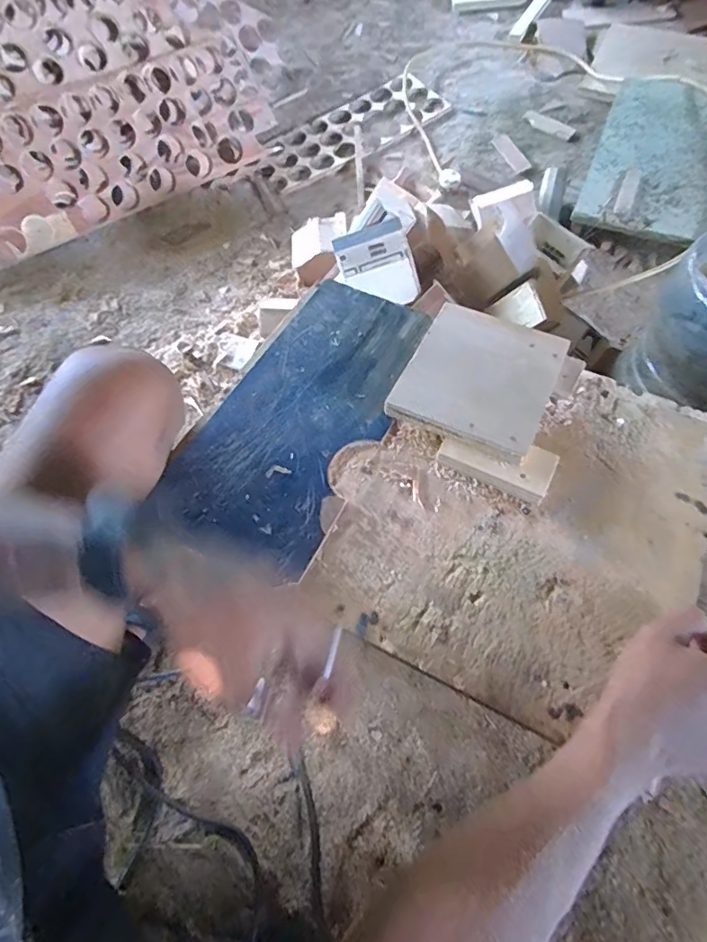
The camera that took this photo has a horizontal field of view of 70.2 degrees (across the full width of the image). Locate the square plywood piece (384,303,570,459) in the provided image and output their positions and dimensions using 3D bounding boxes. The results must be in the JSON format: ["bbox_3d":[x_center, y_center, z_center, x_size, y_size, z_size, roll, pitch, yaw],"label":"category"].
[{"bbox_3d":[0.119,-0.091,0.463,0.127,0.017,0.146,26,64,10],"label":"square plywood piece"}]

